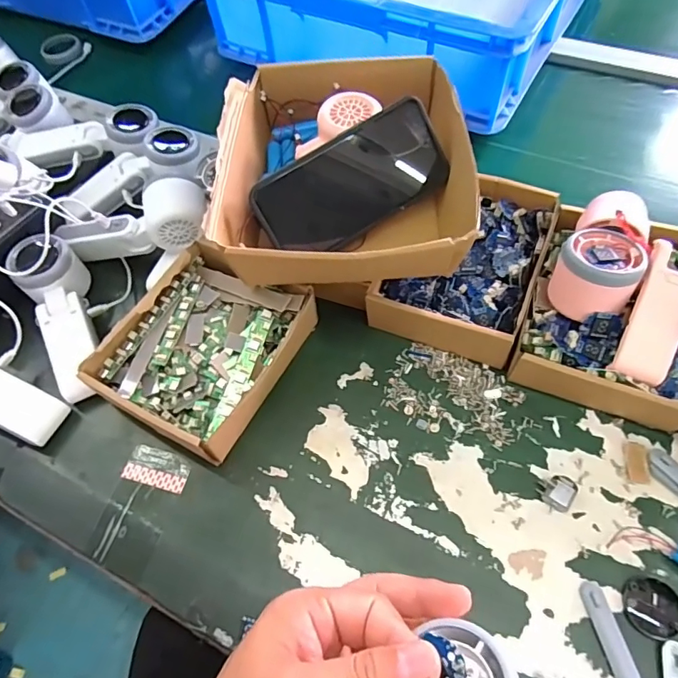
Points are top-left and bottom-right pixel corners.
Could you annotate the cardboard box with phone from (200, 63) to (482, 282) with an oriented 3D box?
[{"bbox_3d":[0.006,-0.145,0.439,0.207,0.083,0.225,0,60,4],"label":"cardboard box with phone"}]

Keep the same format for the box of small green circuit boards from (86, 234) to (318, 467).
[{"bbox_3d":[-0.115,0.006,0.429,0.135,0.043,0.160,26,65,18],"label":"box of small green circuit boards"}]

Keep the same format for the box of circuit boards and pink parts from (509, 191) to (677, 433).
[{"bbox_3d":[0.231,-0.030,0.400,0.135,0.097,0.165,17,62,14],"label":"box of circuit boards and pink parts"}]

